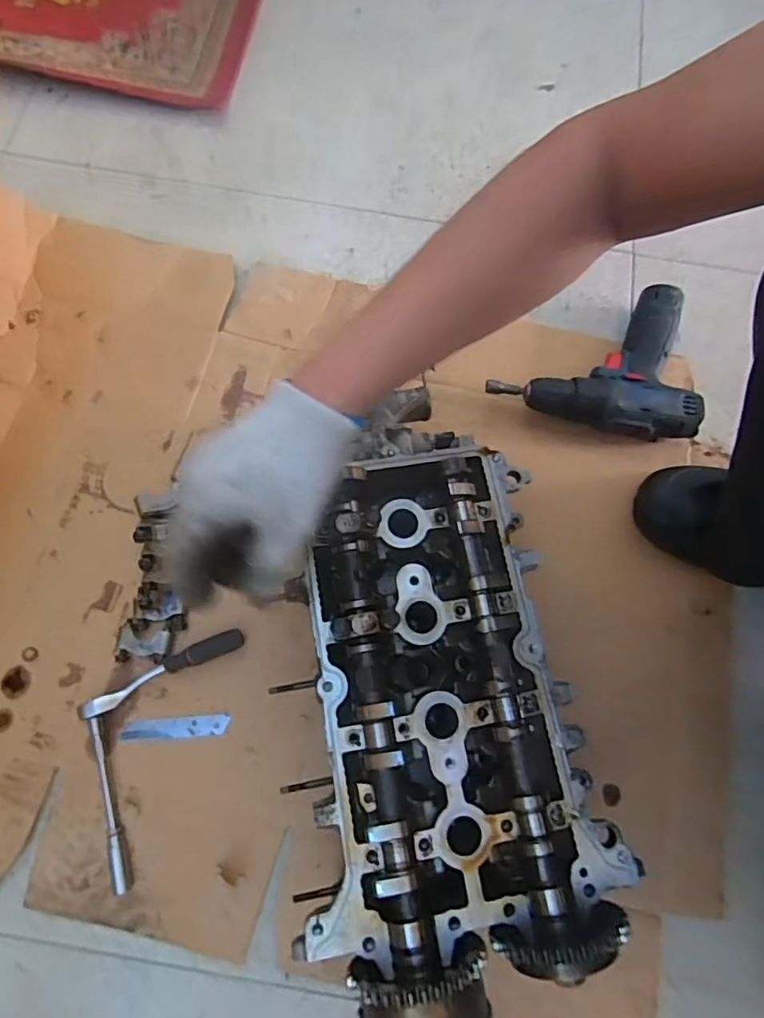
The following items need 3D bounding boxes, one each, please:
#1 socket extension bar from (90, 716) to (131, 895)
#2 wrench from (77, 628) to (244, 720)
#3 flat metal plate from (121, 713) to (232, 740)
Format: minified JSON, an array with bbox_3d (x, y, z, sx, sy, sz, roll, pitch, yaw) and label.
[{"bbox_3d":[-0.234,0.251,0.493,0.012,0.012,0.140,-16,73,-6],"label":"socket extension bar"},{"bbox_3d":[-0.198,0.148,0.524,0.149,0.021,0.020,-26,75,-9],"label":"wrench"},{"bbox_3d":[-0.187,0.199,0.525,0.094,0.004,0.018,-3,67,-5],"label":"flat metal plate"}]

